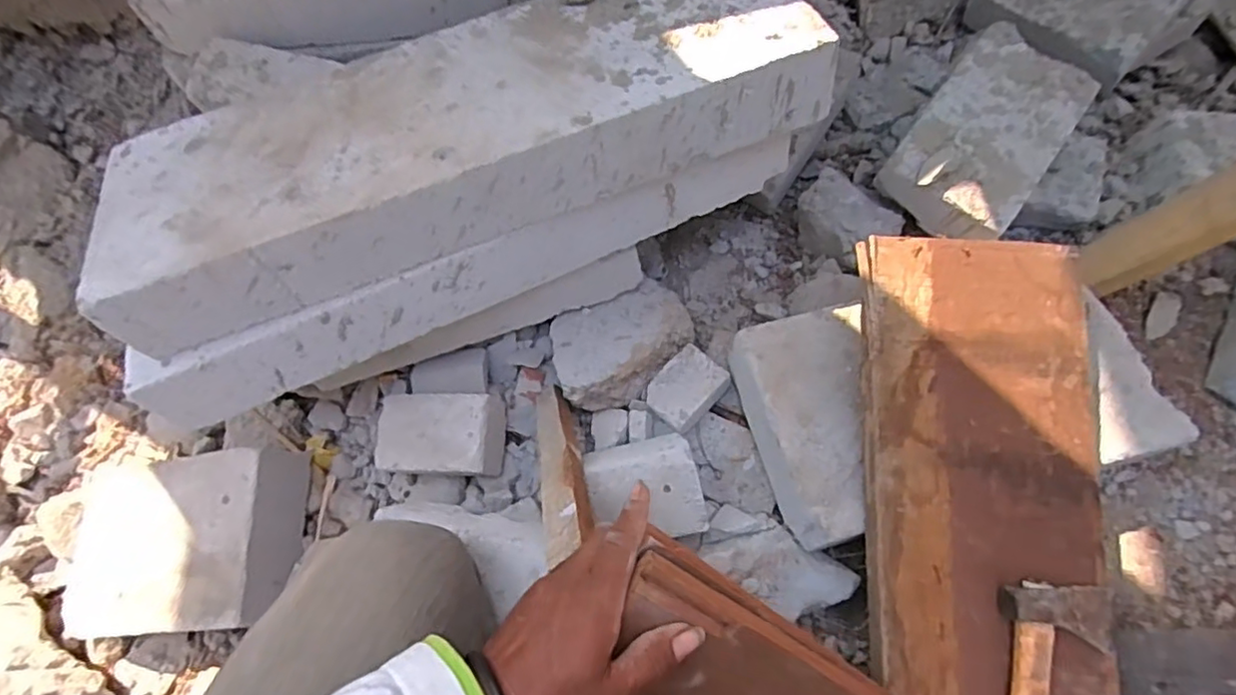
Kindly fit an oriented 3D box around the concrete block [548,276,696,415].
[{"bbox_3d":[0.005,0.001,0.655,0.146,0.060,0.111,-22,70,-6],"label":"concrete block"}]

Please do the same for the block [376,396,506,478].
[{"bbox_3d":[-0.178,0.091,0.623,0.119,0.073,0.076,2,70,3],"label":"block"}]

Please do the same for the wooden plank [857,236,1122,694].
[{"bbox_3d":[0.295,0.187,0.474,0.189,0.028,0.556,-1,81,2],"label":"wooden plank"}]

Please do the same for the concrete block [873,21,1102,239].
[{"bbox_3d":[0.368,-0.214,0.617,0.133,0.052,0.208,36,75,14],"label":"concrete block"}]

